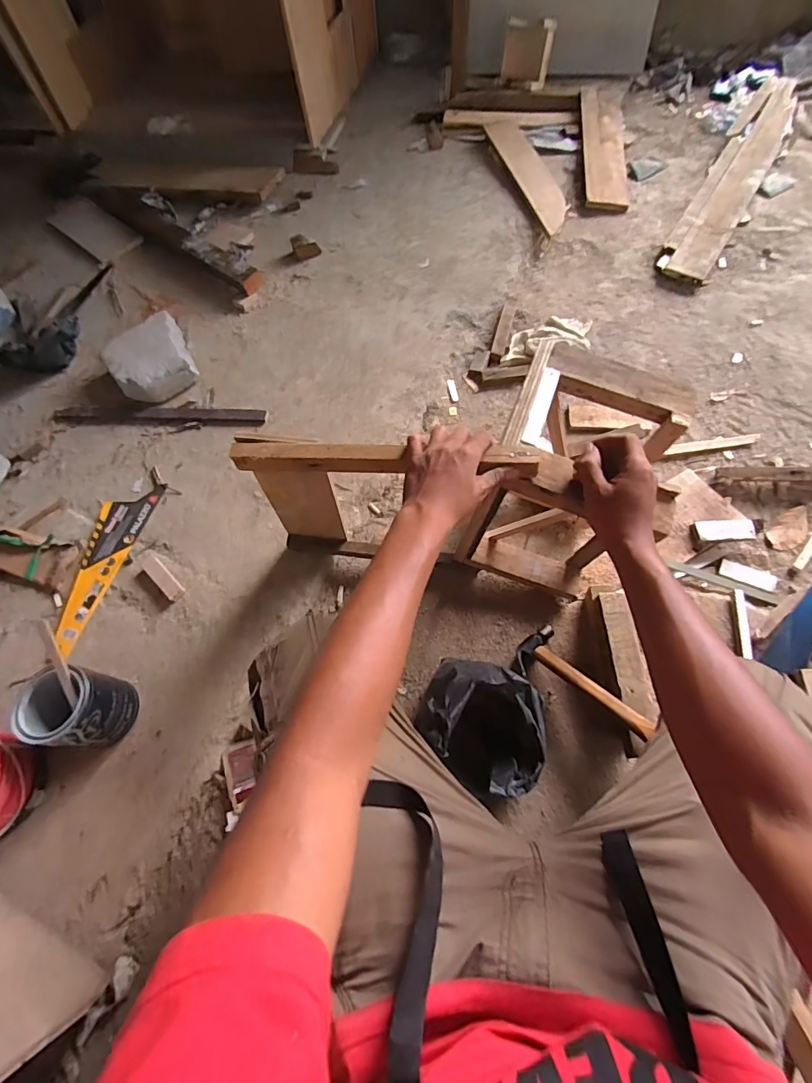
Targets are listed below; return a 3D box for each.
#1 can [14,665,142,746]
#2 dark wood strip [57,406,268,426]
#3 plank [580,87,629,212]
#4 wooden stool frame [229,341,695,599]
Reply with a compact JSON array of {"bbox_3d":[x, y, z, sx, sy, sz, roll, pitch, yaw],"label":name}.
[{"bbox_3d":[-0.498,0.253,0.706,0.108,0.116,0.100,-2,63,4],"label":"can"},{"bbox_3d":[-0.557,-0.284,1.040,0.499,0.015,0.045,3,65,4],"label":"dark wood strip"},{"bbox_3d":[0.603,-1.201,1.404,0.129,0.021,0.538,5,72,2],"label":"plank"},{"bbox_3d":[0.079,-0.099,0.715,0.550,0.349,0.239,8,66,7],"label":"wooden stool frame"}]

